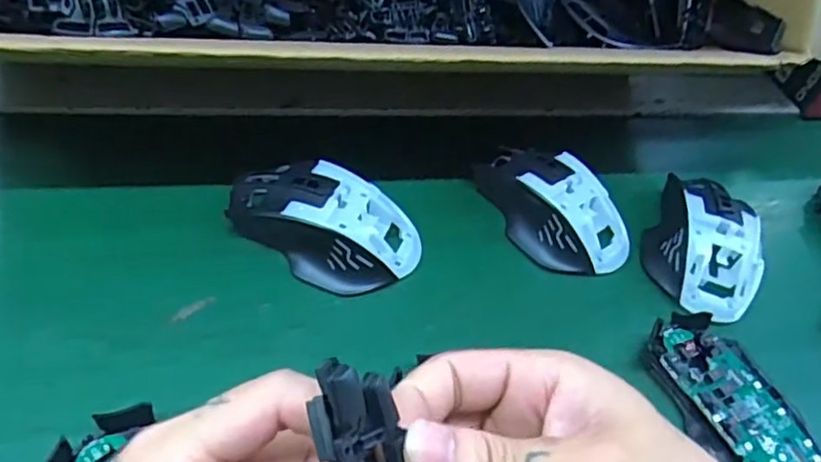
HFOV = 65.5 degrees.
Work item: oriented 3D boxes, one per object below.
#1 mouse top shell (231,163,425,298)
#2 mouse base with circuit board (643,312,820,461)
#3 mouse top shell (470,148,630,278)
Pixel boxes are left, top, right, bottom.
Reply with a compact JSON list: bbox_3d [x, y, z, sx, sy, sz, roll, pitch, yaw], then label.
[{"bbox_3d":[-0.052,-0.008,0.370,0.109,0.032,0.066,19,55,13],"label":"mouse top shell"},{"bbox_3d":[0.180,0.095,0.347,0.062,0.019,0.116,-17,55,-14],"label":"mouse base with circuit board"},{"bbox_3d":[0.093,-0.018,0.413,0.062,0.036,0.103,-33,60,-23],"label":"mouse top shell"}]

